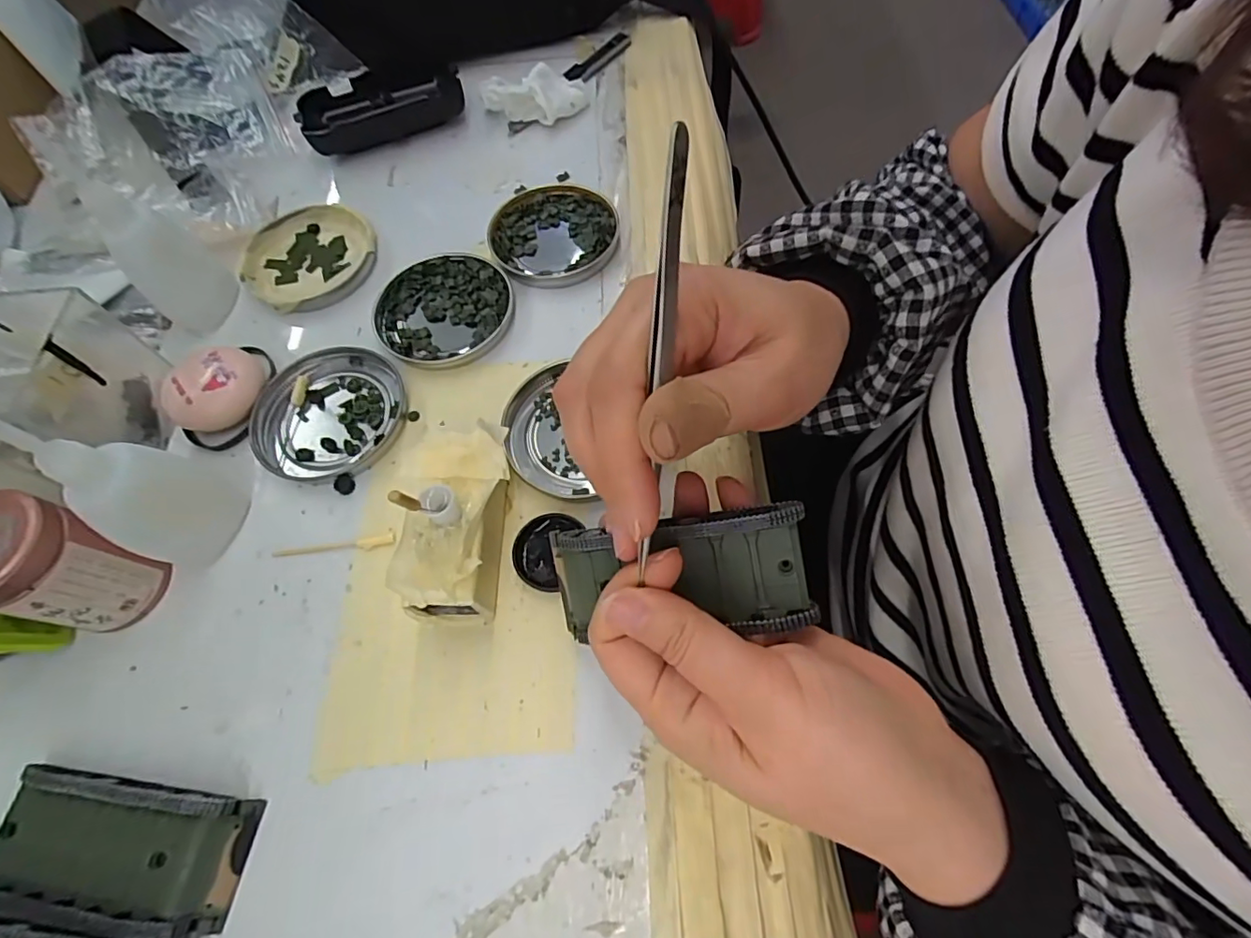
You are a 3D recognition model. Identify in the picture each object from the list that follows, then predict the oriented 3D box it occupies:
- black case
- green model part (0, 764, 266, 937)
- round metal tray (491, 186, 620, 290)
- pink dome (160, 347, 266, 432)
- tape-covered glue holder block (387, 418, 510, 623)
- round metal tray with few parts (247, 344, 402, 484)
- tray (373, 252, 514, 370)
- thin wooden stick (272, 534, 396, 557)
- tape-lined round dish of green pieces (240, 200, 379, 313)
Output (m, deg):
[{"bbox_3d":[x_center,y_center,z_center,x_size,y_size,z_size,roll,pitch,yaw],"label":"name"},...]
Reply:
[{"bbox_3d":[-0.175,-0.261,0.397,0.109,0.025,0.056,-27,67,-9],"label":"black case"},{"bbox_3d":[-0.195,0.143,0.211,0.094,0.020,0.044,4,65,5],"label":"green model part"},{"bbox_3d":[-0.044,-0.148,0.346,0.077,0.010,0.083,-1,65,2],"label":"round metal tray"},{"bbox_3d":[-0.218,-0.042,0.297,0.047,0.023,0.038,-28,67,-10],"label":"pink dome"},{"bbox_3d":[-0.073,0.023,0.247,0.045,0.046,0.085,0,65,3],"label":"tape-covered glue holder block"},{"bbox_3d":[-0.159,-0.030,0.297,0.075,0.008,0.075,-1,65,2],"label":"round metal tray with few parts"},{"bbox_3d":[-0.106,-0.093,0.323,0.078,0.008,0.076,-1,65,2],"label":"tray"},{"bbox_3d":[-0.141,0.038,0.267,0.059,0.004,0.007,-8,65,-1],"label":"thin wooden stick"},{"bbox_3d":[-0.196,-0.132,0.346,0.077,0.011,0.077,-1,65,2],"label":"tape-lined round dish of green pieces"}]

